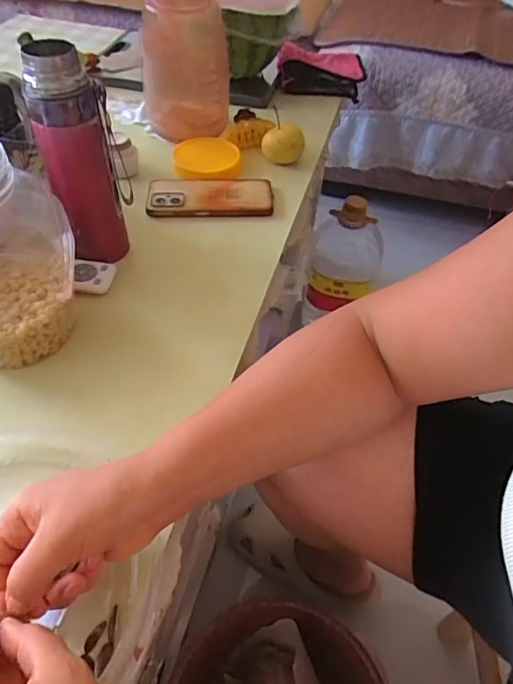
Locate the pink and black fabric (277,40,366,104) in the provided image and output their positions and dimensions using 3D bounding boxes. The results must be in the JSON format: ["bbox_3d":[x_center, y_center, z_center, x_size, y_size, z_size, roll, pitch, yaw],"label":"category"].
[{"bbox_3d":[0.126,-0.514,0.914,0.166,0.049,0.150,2,49,-1],"label":"pink and black fabric"}]

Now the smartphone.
[{"bbox_3d":[-0.061,-0.192,0.644,0.162,0.016,0.075,-1,49,-4],"label":"smartphone"}]

